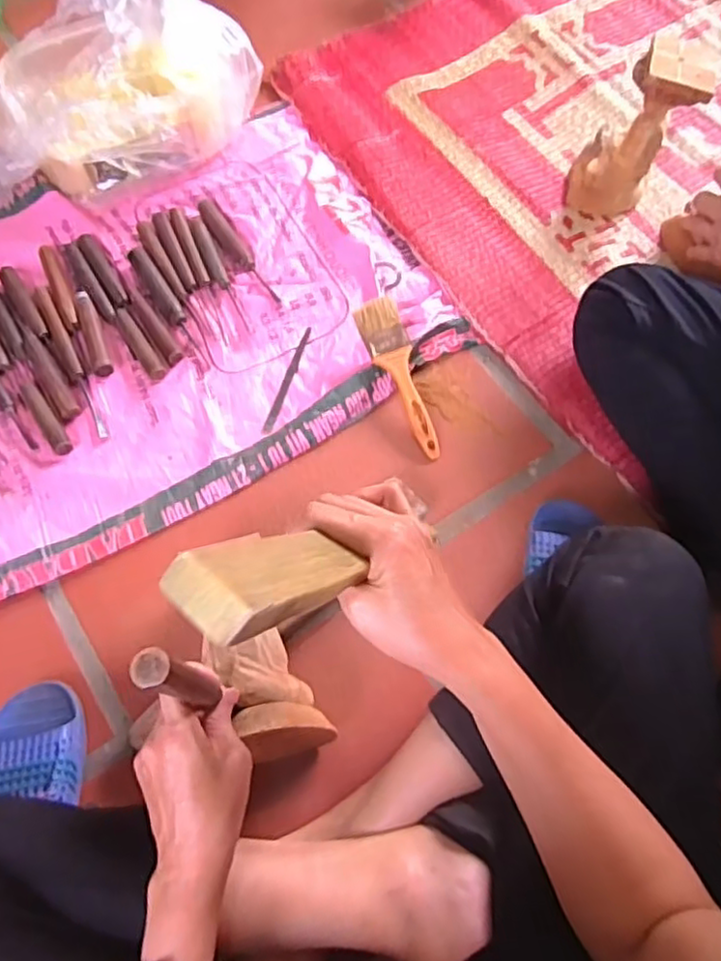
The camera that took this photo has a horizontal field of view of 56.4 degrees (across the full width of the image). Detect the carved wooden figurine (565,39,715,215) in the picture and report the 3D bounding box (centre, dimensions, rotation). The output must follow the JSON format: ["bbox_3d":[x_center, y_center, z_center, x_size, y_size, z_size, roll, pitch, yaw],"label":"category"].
[{"bbox_3d":[0.313,-0.395,0.769,0.104,0.176,0.097,21,70,8],"label":"carved wooden figurine"}]

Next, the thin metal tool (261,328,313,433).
[{"bbox_3d":[-0.080,-0.113,0.745,0.012,0.004,0.136,19,69,7],"label":"thin metal tool"}]

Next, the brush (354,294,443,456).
[{"bbox_3d":[0.045,-0.109,0.719,0.044,0.014,0.178,-20,84,-8],"label":"brush"}]

